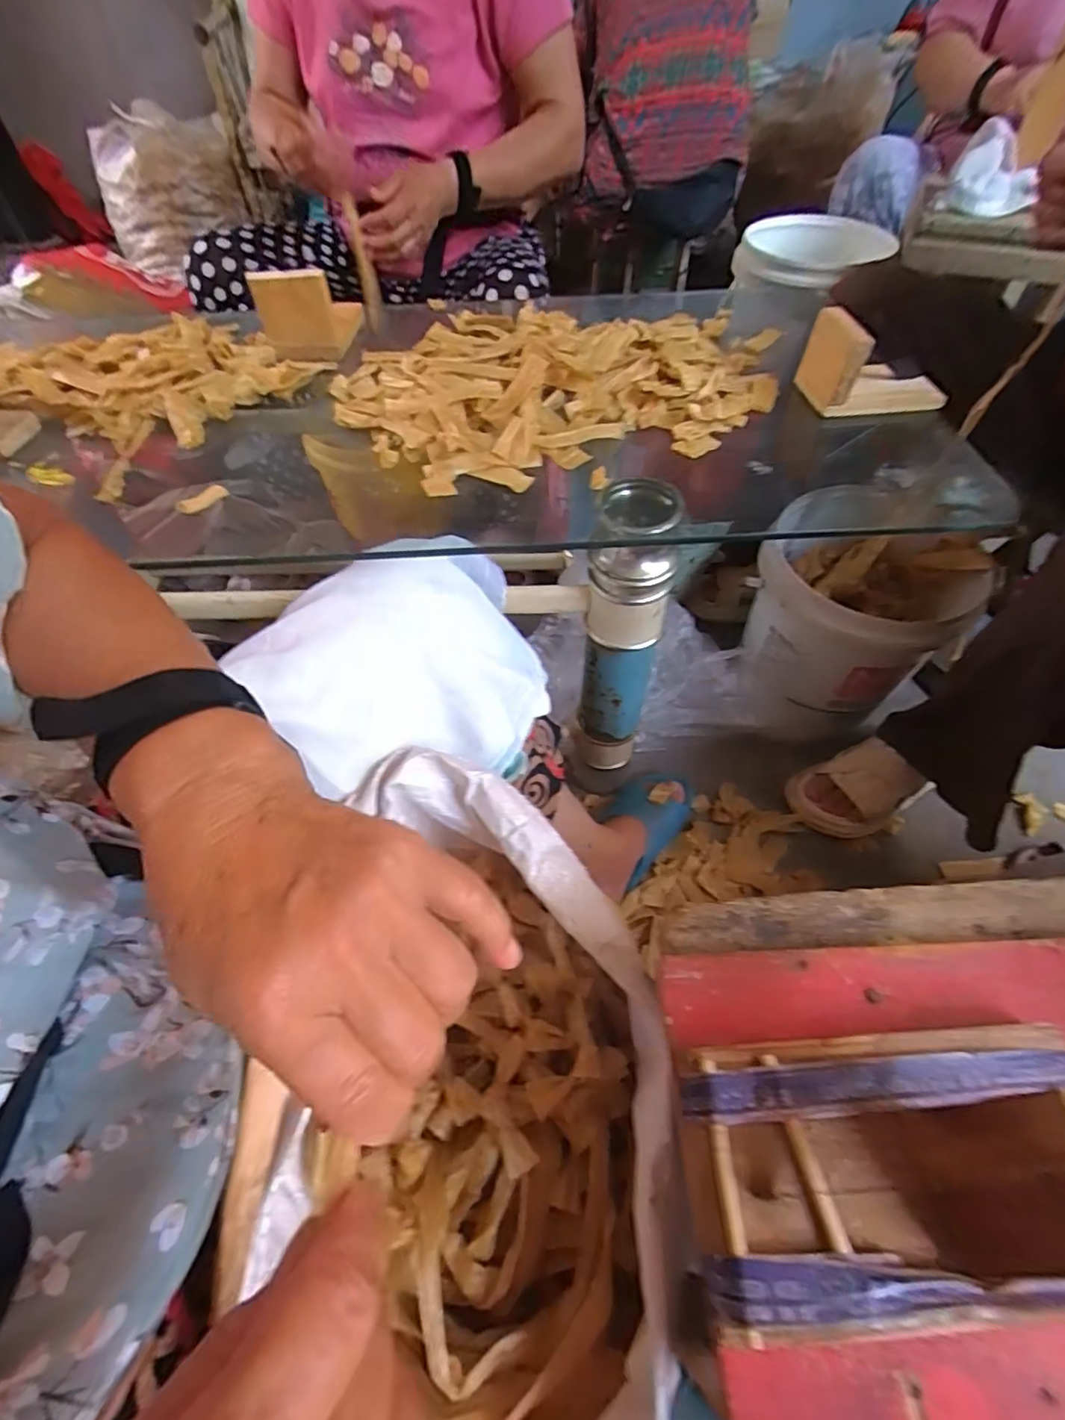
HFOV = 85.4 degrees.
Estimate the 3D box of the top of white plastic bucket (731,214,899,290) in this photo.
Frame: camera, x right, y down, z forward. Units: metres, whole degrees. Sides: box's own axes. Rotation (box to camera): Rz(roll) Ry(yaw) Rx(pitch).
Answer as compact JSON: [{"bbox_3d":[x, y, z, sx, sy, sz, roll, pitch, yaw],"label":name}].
[{"bbox_3d":[0.555,-0.923,1.160,0.251,0.067,0.242,-1,55,1],"label":"top of white plastic bucket"}]

